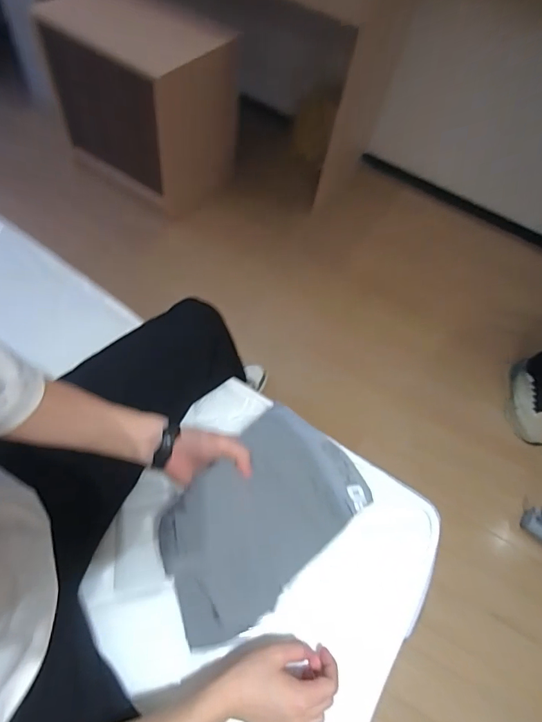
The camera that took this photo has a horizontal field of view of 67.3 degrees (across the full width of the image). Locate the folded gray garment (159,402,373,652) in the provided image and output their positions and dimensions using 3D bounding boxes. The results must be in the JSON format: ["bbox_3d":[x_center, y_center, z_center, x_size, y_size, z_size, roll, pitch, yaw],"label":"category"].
[{"bbox_3d":[-0.019,0.200,0.509,0.276,0.052,0.186,-42,92,-16],"label":"folded gray garment"}]

